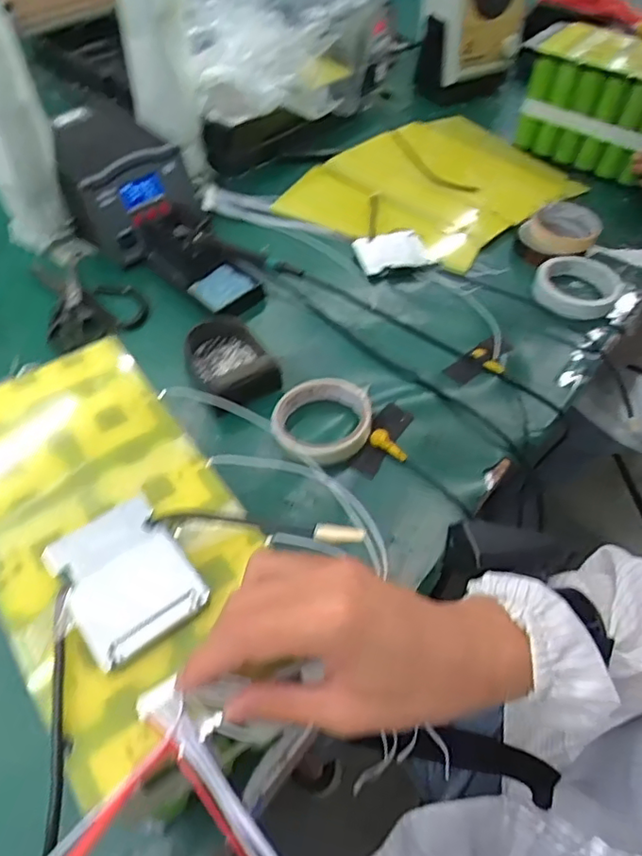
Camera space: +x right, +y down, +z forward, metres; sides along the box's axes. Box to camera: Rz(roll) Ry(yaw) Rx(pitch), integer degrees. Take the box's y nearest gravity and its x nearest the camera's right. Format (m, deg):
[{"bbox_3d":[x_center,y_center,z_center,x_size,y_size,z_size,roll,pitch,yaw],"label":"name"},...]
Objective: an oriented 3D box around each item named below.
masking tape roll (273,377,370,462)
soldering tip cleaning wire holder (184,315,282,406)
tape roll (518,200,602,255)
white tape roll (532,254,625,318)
[{"bbox_3d":[0.001,-0.008,0.547,0.090,0.026,0.089,2,52,-2],"label":"masking tape roll"},{"bbox_3d":[-0.095,-0.071,0.594,0.077,0.036,0.113,-26,58,-22],"label":"soldering tip cleaning wire holder"},{"bbox_3d":[0.306,-0.253,0.744,0.090,0.033,0.105,21,54,12],"label":"tape roll"},{"bbox_3d":[0.302,-0.169,0.683,0.094,0.019,0.106,28,56,17],"label":"white tape roll"}]

